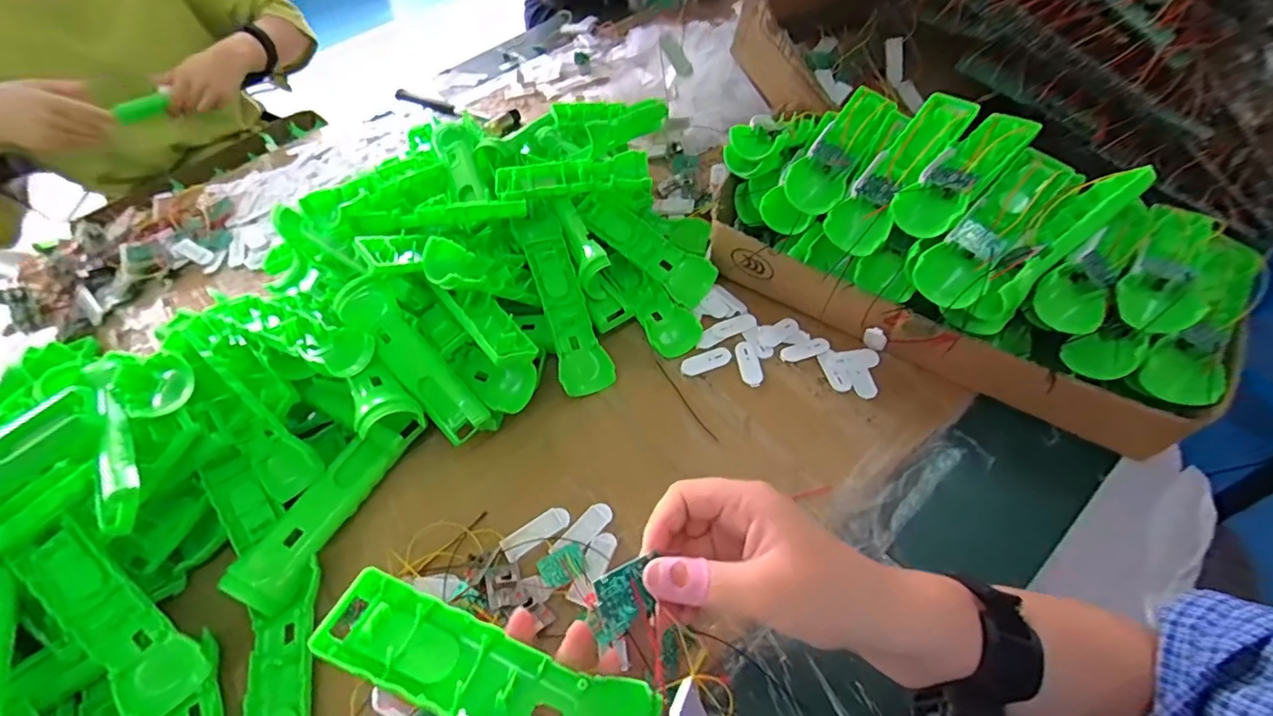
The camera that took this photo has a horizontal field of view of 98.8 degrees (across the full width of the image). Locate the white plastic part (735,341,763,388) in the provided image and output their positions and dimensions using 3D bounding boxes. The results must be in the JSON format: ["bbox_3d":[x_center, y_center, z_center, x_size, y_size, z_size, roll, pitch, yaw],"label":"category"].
[{"bbox_3d":[0.108,0.005,0.527,0.020,0.008,0.051,-8,54,1],"label":"white plastic part"}]

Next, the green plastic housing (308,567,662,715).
[{"bbox_3d":[-0.068,0.152,0.260,0.164,0.031,0.043,25,59,0],"label":"green plastic housing"}]

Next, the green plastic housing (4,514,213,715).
[{"bbox_3d":[-0.370,0.182,0.384,0.153,0.021,0.044,42,66,6],"label":"green plastic housing"}]

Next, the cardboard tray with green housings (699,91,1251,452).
[{"bbox_3d":[0.285,-0.101,0.497,0.426,0.156,0.189,26,61,23],"label":"cardboard tray with green housings"}]

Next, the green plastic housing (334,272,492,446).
[{"bbox_3d":[-0.193,-0.001,0.471,0.042,0.021,0.165,-40,90,-21],"label":"green plastic housing"}]

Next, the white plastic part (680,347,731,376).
[{"bbox_3d":[0.067,0.003,0.530,0.048,0.007,0.021,-17,54,-6],"label":"white plastic part"}]

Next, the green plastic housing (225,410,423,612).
[{"bbox_3d":[-0.252,0.117,0.451,0.046,0.030,0.175,21,59,20],"label":"green plastic housing"}]

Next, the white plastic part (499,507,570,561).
[{"bbox_3d":[-0.083,0.144,0.451,0.058,0.007,0.024,-29,56,-14],"label":"white plastic part"}]

